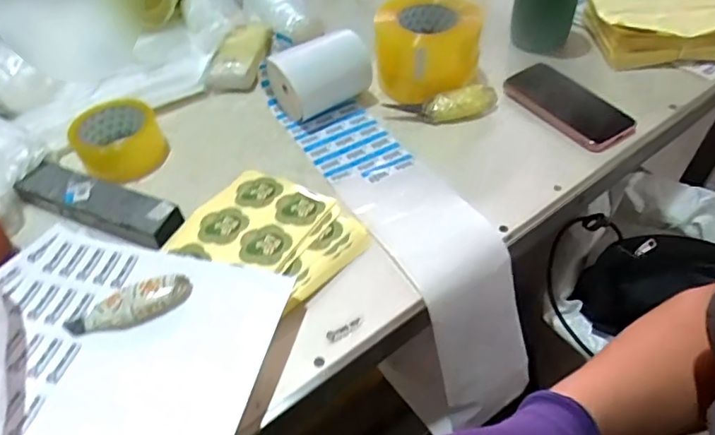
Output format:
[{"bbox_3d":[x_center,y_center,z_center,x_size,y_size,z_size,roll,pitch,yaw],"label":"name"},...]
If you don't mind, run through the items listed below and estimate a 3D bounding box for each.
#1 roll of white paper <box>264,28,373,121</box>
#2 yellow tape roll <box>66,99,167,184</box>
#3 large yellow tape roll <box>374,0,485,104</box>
[{"bbox_3d":[-0.052,-0.193,0.698,0.128,0.084,0.077,-25,52,-19],"label":"roll of white paper"},{"bbox_3d":[-0.295,-0.101,0.650,0.097,0.070,0.097,-1,48,1],"label":"yellow tape roll"},{"bbox_3d":[0.092,-0.232,0.714,0.139,0.110,0.110,16,51,16],"label":"large yellow tape roll"}]

